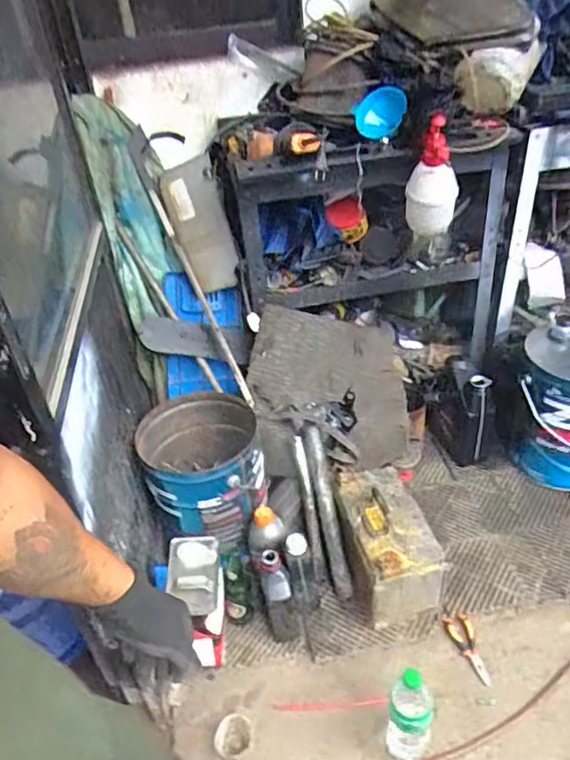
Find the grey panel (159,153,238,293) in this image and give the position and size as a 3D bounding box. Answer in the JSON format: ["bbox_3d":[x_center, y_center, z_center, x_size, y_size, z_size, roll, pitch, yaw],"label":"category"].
[{"bbox_3d":[-0.204,-0.376,1.470,0.142,0.304,0.073,-20,9,-18],"label":"grey panel"}]

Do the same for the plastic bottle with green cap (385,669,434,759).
[{"bbox_3d":[0.231,0.630,1.103,0.083,0.212,0.074,9,39,19],"label":"plastic bottle with green cap"}]

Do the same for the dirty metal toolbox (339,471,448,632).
[{"bbox_3d":[0.231,0.394,1.395,0.178,0.228,0.312,-13,37,-10],"label":"dirty metal toolbox"}]

